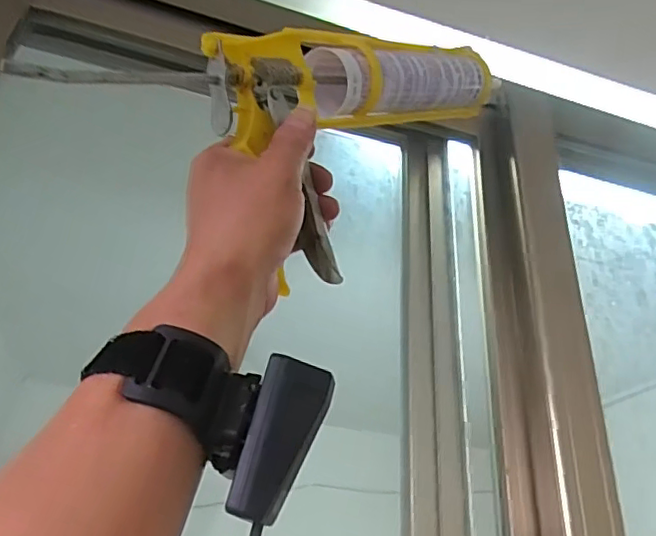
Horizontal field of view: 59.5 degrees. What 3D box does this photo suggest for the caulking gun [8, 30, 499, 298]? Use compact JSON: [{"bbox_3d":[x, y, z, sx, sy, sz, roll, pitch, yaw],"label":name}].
[{"bbox_3d":[0.025,-0.087,0.402,0.398,0.149,0.054,-20,-8,-44],"label":"caulking gun"}]

